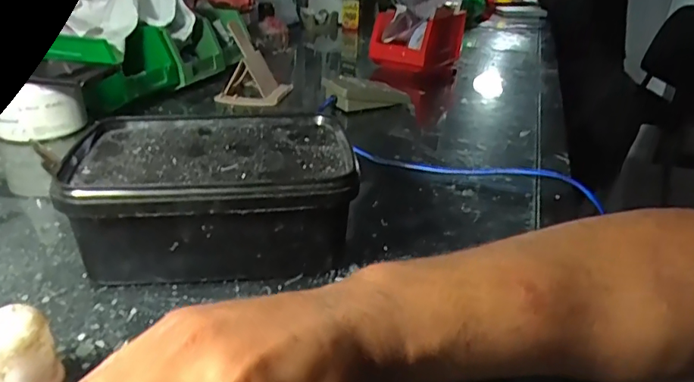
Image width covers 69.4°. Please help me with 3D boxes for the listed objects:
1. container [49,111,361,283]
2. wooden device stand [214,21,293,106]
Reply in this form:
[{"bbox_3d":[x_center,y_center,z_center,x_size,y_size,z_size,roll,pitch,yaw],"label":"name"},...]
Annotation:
[{"bbox_3d":[-0.090,0.002,0.360,0.180,0.073,0.130,-3,27,-10],"label":"container"},{"bbox_3d":[-0.128,-0.176,0.691,0.084,0.090,0.088,6,27,7],"label":"wooden device stand"}]

